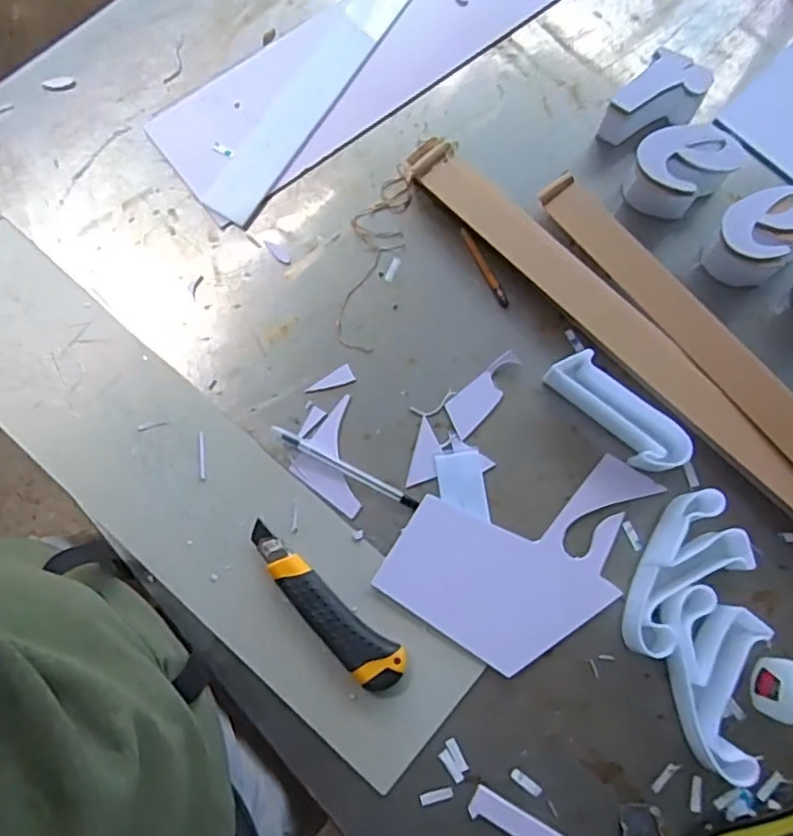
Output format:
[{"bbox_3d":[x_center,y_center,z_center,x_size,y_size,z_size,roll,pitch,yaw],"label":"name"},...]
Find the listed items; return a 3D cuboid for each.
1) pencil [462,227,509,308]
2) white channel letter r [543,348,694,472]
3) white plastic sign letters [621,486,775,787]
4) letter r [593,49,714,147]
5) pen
[{"bbox_3d":[0.083,-0.141,0.612,0.010,0.005,0.085,-26,77,-5],"label":"pencil"},{"bbox_3d":[0.187,-0.004,0.558,0.128,0.040,0.037,42,81,10],"label":"white channel letter r"},{"bbox_3d":[0.233,0.163,0.513,0.096,0.035,0.204,12,77,4],"label":"white plastic sign letters"},{"bbox_3d":[0.247,-0.294,0.619,0.066,0.049,0.095,41,80,10],"label":"letter r"},{"bbox_3d":[-0.044,0.042,0.565,0.140,0.006,0.011,27,78,7],"label":"pen"}]

